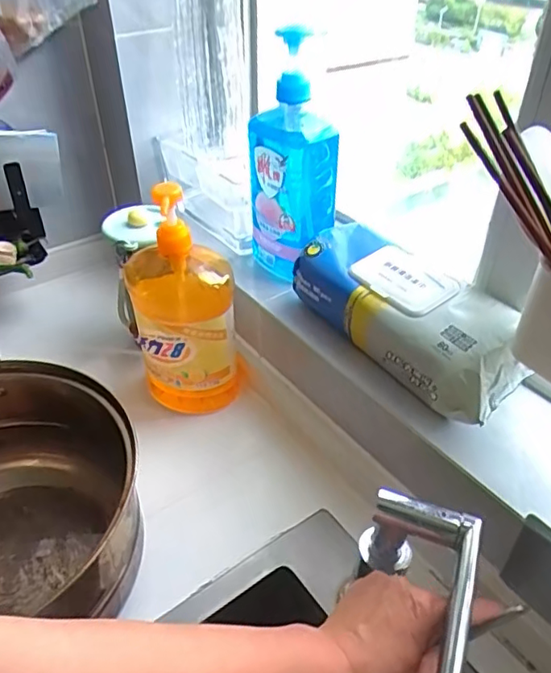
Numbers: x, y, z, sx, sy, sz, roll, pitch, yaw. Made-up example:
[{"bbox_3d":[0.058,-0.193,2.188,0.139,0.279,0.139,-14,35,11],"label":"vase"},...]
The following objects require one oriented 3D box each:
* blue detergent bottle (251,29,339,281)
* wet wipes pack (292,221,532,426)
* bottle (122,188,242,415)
[{"bbox_3d":[0.018,-0.196,0.629,0.079,0.250,0.081,-15,42,-17],"label":"blue detergent bottle"},{"bbox_3d":[0.125,-0.026,0.549,0.092,0.073,0.243,-27,46,-28],"label":"wet wipes pack"},{"bbox_3d":[-0.103,-0.030,0.635,0.109,0.277,0.086,-8,40,-9],"label":"bottle"}]

